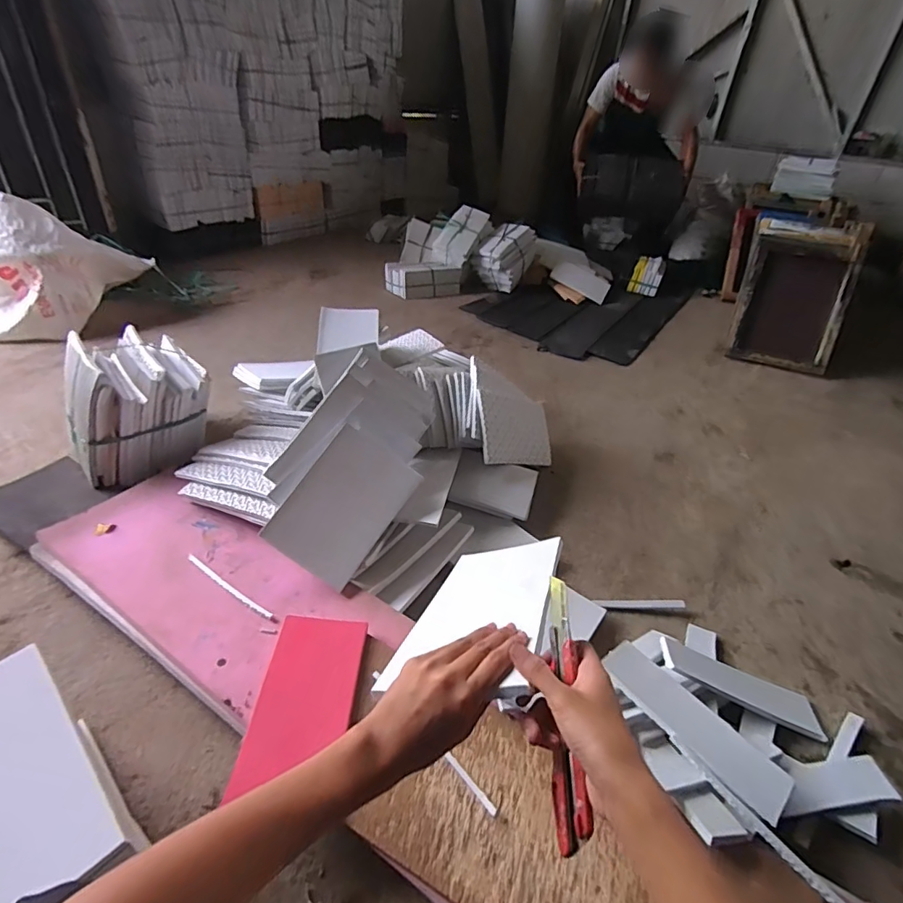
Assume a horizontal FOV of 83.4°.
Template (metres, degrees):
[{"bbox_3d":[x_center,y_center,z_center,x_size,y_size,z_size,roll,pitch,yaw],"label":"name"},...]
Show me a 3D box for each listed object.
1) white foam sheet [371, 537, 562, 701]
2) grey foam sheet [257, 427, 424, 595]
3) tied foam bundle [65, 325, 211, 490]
[{"bbox_3d":[0.036,0.156,0.521,0.138,0.007,0.266,-14,10,22],"label":"white foam sheet"},{"bbox_3d":[-0.200,0.099,0.956,0.185,0.012,0.269,37,66,-6],"label":"grey foam sheet"},{"bbox_3d":[-0.749,-0.125,1.205,0.292,0.222,0.321,-19,42,-31],"label":"tied foam bundle"}]

